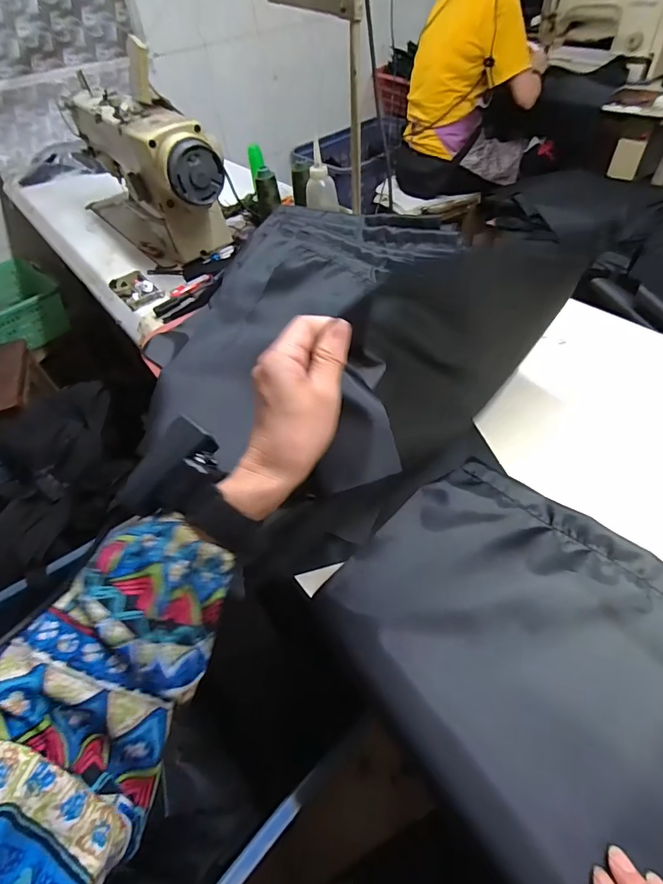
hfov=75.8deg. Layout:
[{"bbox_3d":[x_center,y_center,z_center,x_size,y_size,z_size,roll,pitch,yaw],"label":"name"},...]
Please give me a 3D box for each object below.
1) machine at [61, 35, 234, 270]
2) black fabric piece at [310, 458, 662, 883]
[{"bbox_3d":[-0.359,-0.512,0.824,0.149,0.246,0.512,-33,55,-20],"label":"machine"},{"bbox_3d":[0.161,0.166,0.335,0.236,0.040,0.303,-37,56,-22],"label":"black fabric piece"}]

